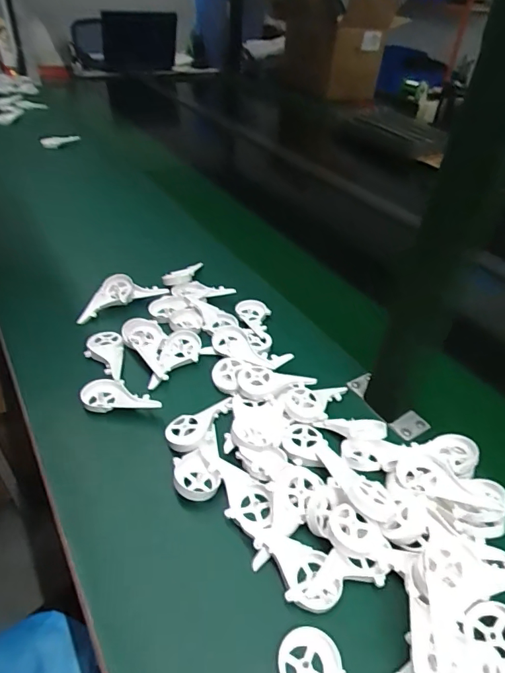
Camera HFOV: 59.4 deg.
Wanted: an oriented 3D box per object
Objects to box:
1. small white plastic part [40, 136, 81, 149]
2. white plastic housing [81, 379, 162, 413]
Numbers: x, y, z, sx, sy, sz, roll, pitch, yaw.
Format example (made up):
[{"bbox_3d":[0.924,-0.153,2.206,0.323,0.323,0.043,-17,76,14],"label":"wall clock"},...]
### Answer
[{"bbox_3d":[-0.475,-0.483,1.096,0.103,0.029,0.015,-4,40,13],"label":"small white plastic part"},{"bbox_3d":[-0.148,0.068,0.506,0.092,0.019,0.044,3,40,-3],"label":"white plastic housing"}]

